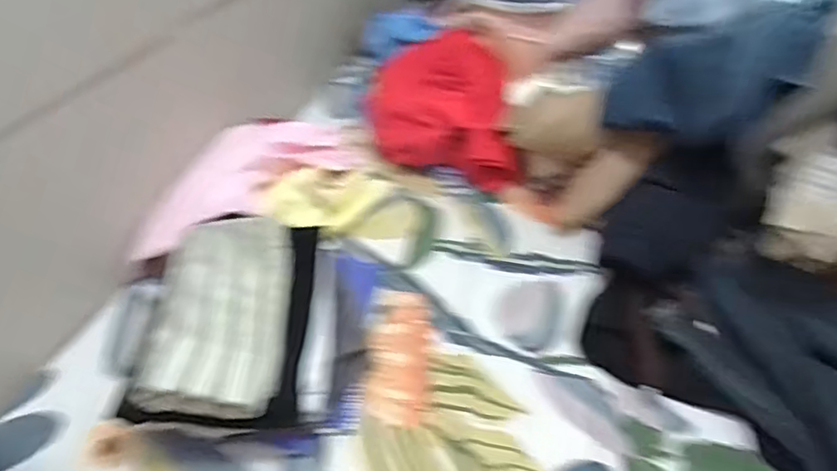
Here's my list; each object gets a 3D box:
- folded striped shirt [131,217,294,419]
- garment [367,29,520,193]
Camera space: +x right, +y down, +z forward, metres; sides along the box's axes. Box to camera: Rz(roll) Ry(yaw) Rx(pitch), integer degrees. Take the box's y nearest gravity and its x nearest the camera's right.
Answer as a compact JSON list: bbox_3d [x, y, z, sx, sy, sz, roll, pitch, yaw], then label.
[{"bbox_3d":[-0.208,0.079,0.648,0.135,0.051,0.220,-3,41,0],"label":"folded striped shirt"},{"bbox_3d":[0.035,-0.197,1.004,0.208,0.166,0.214,-6,42,-4],"label":"garment"}]

